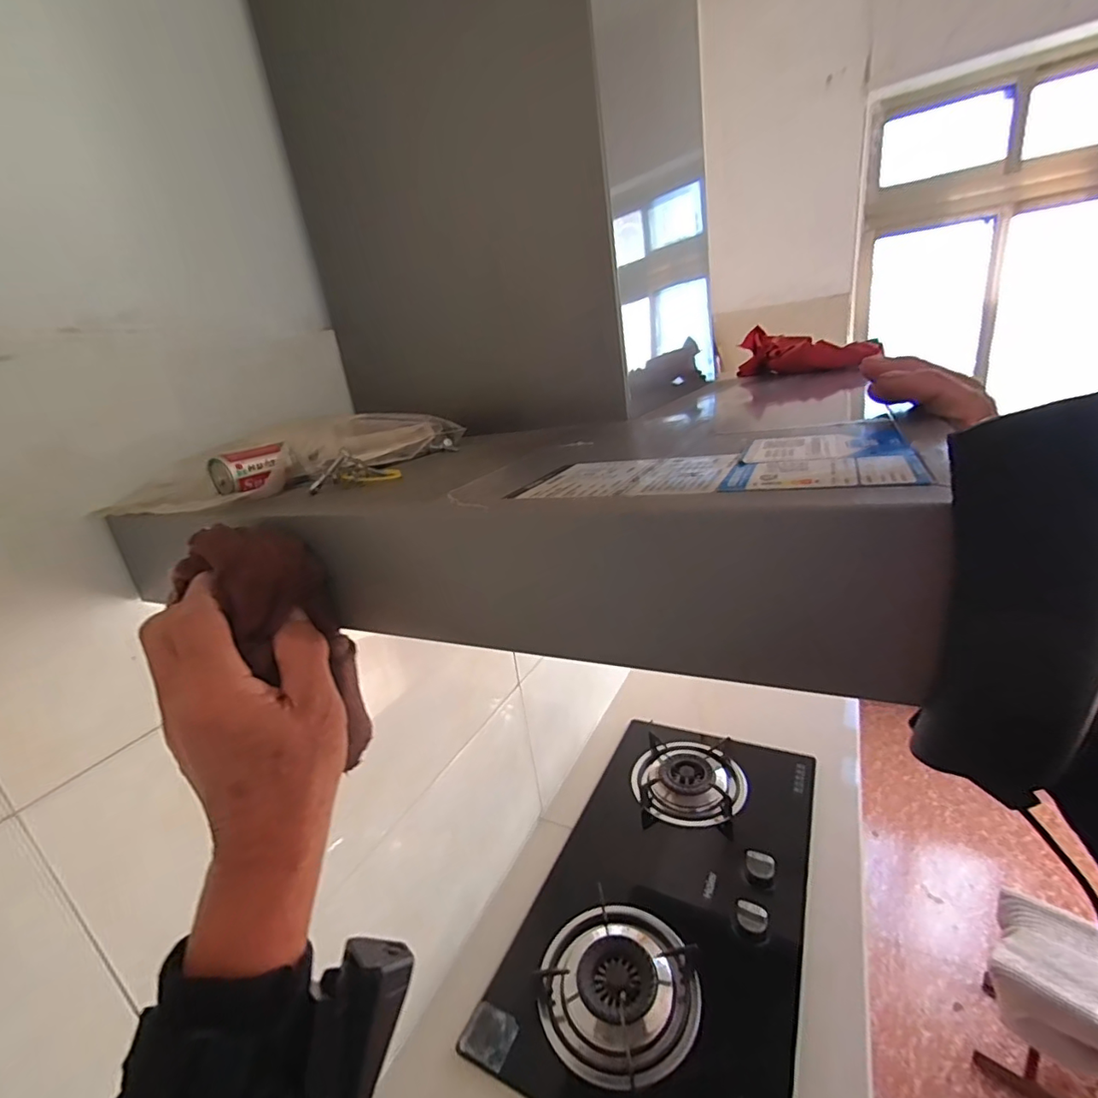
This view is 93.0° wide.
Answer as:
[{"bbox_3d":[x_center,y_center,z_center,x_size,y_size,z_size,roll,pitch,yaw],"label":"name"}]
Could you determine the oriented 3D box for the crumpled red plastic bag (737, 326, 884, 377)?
[{"bbox_3d":[0.331,-0.257,0.677,0.053,0.051,0.198,-16,21,-24],"label":"crumpled red plastic bag"}]

